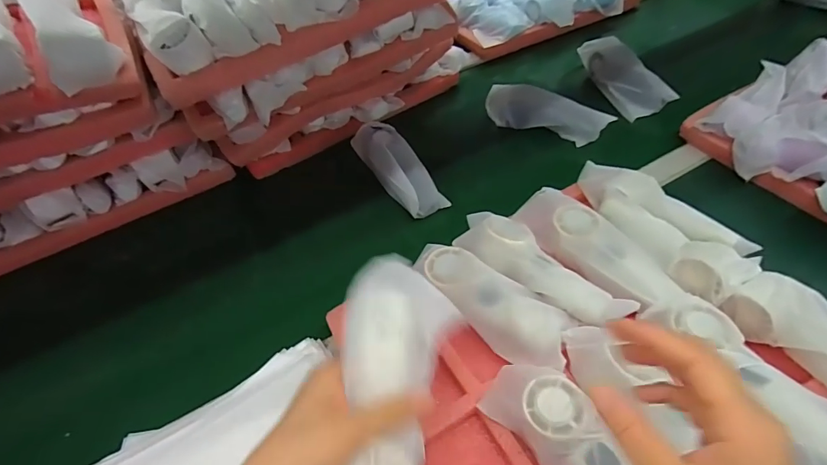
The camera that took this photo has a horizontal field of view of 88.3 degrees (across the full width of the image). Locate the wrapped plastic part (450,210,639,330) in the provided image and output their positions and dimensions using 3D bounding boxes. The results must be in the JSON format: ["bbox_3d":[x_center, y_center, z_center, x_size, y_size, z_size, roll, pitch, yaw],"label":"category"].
[{"bbox_3d":[0.136,0.035,0.459,0.192,0.038,0.063,26,57,24],"label":"wrapped plastic part"}]

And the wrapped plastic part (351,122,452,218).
[{"bbox_3d":[-0.032,-0.105,0.642,0.065,0.052,0.200,-27,53,-16],"label":"wrapped plastic part"}]

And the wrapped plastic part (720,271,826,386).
[{"bbox_3d":[0.375,0.103,0.387,0.054,0.048,0.152,-25,52,-15],"label":"wrapped plastic part"}]

